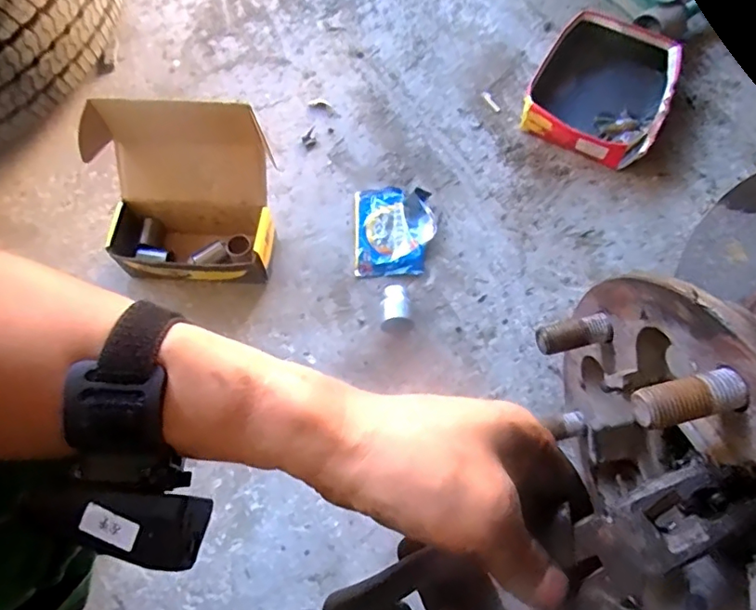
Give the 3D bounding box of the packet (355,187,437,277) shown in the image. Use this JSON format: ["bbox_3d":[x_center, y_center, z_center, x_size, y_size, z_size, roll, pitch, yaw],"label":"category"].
[{"bbox_3d":[0.021,-0.094,0.680,0.098,0.015,0.123,-2,67,1],"label":"packet"}]

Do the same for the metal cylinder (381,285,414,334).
[{"bbox_3d":[0.021,0.007,0.621,0.034,0.031,0.055,-4,67,1],"label":"metal cylinder"}]

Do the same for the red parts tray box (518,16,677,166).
[{"bbox_3d":[0.307,-0.298,0.740,0.167,0.041,0.222,25,70,12],"label":"red parts tray box"}]

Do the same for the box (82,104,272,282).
[{"bbox_3d":[-0.222,-0.117,0.613,0.193,0.162,0.146,8,68,6],"label":"box"}]

